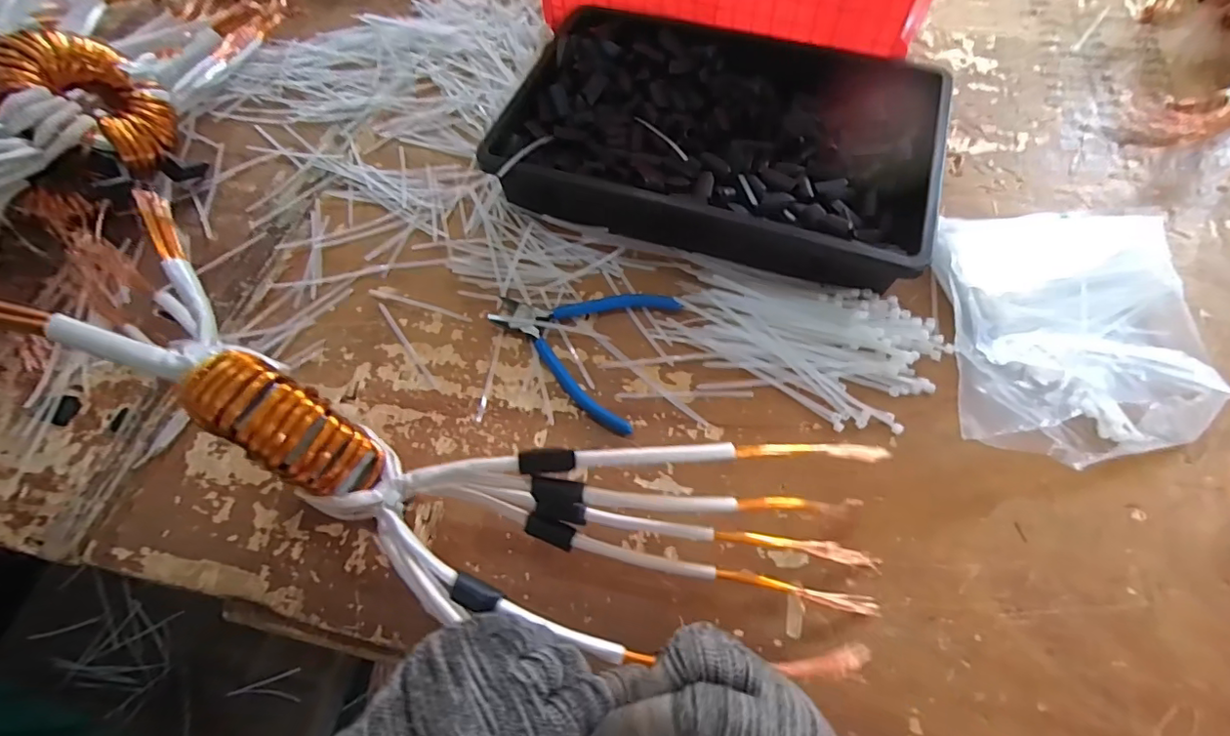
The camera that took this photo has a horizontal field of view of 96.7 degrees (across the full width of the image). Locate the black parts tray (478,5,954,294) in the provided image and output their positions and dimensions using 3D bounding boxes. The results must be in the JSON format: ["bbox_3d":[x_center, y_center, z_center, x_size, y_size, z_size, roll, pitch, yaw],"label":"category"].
[{"bbox_3d":[0.097,-0.217,0.509,0.371,0.064,0.268,15,63,11],"label":"black parts tray"}]

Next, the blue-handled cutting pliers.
[{"bbox_3d":[-0.032,-0.028,0.435,0.139,0.012,0.122,20,64,12],"label":"blue-handled cutting pliers"}]

